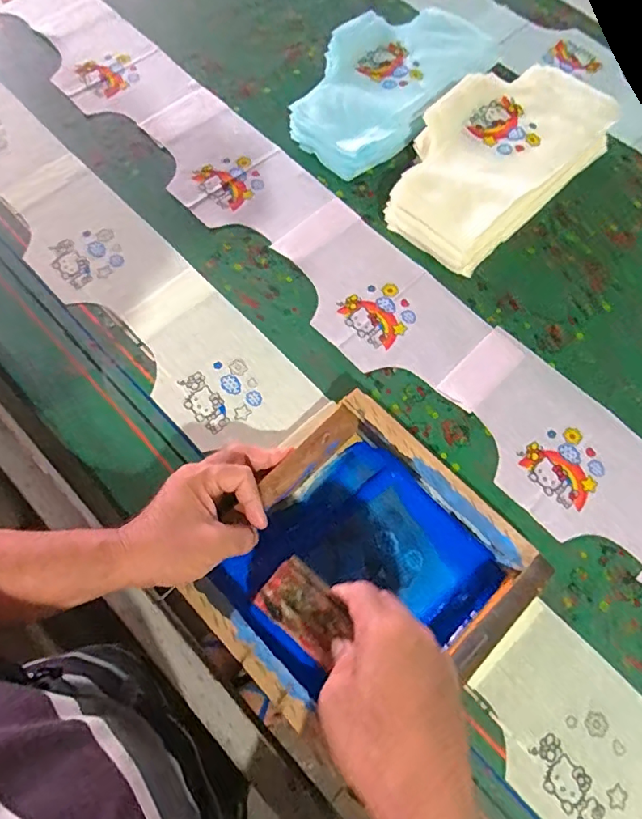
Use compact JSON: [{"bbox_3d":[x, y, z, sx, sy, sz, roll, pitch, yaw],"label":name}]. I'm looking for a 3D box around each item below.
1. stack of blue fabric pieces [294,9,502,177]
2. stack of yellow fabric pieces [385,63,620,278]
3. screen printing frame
[{"bbox_3d":[0.101,-0.456,0.690,0.179,0.058,0.321,41,73,12],"label":"stack of blue fabric pieces"},{"bbox_3d":[0.211,-0.311,0.631,0.311,0.079,0.166,-42,77,-15],"label":"stack of yellow fabric pieces"},{"bbox_3d":[0.036,0.149,0.464,0.238,0.050,0.247,43,74,13],"label":"screen printing frame"}]

